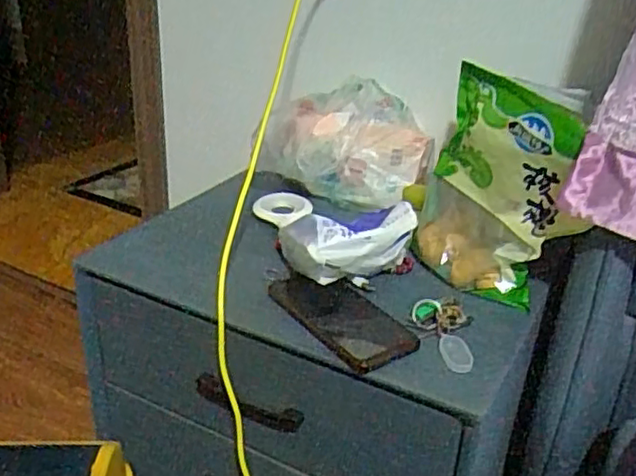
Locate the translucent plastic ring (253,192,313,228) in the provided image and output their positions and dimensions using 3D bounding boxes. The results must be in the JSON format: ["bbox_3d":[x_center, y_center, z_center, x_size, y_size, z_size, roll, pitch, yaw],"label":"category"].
[{"bbox_3d":[-0.045,-0.042,0.894,0.068,0.016,0.076,24,34,36],"label":"translucent plastic ring"}]

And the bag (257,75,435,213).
[{"bbox_3d":[0.035,-0.131,0.953,0.248,0.130,0.139,8,27,11],"label":"bag"}]

